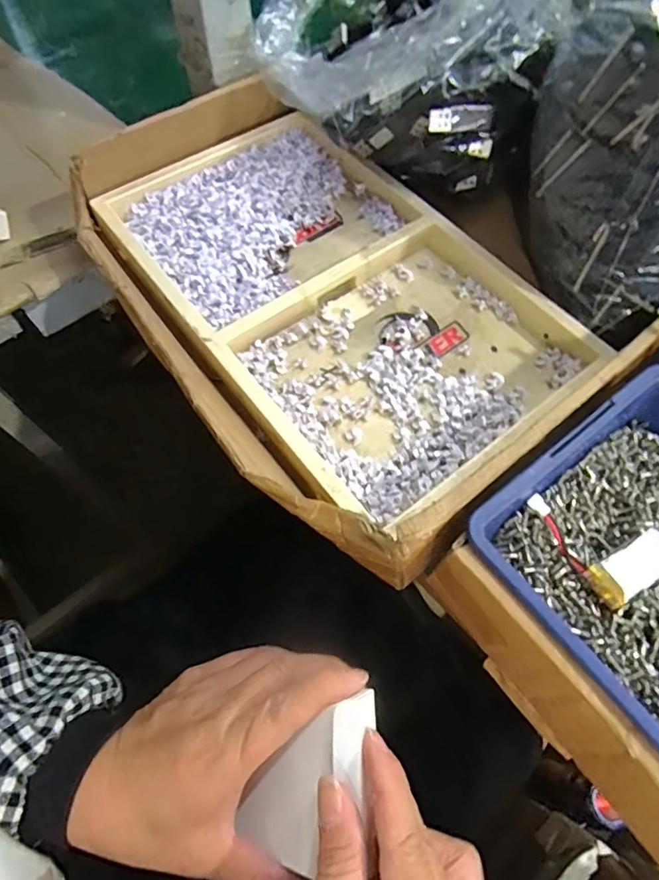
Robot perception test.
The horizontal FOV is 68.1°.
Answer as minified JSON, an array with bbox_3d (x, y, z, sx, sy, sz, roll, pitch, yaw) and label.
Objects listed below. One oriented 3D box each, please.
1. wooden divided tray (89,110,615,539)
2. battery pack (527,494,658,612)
[{"bbox_3d":[0.002,-0.106,0.331,0.191,0.031,0.317,-37,68,-17],"label":"wooden divided tray"},{"bbox_3d":[0.128,0.043,0.230,0.043,0.012,0.059,-31,67,-14],"label":"battery pack"}]

